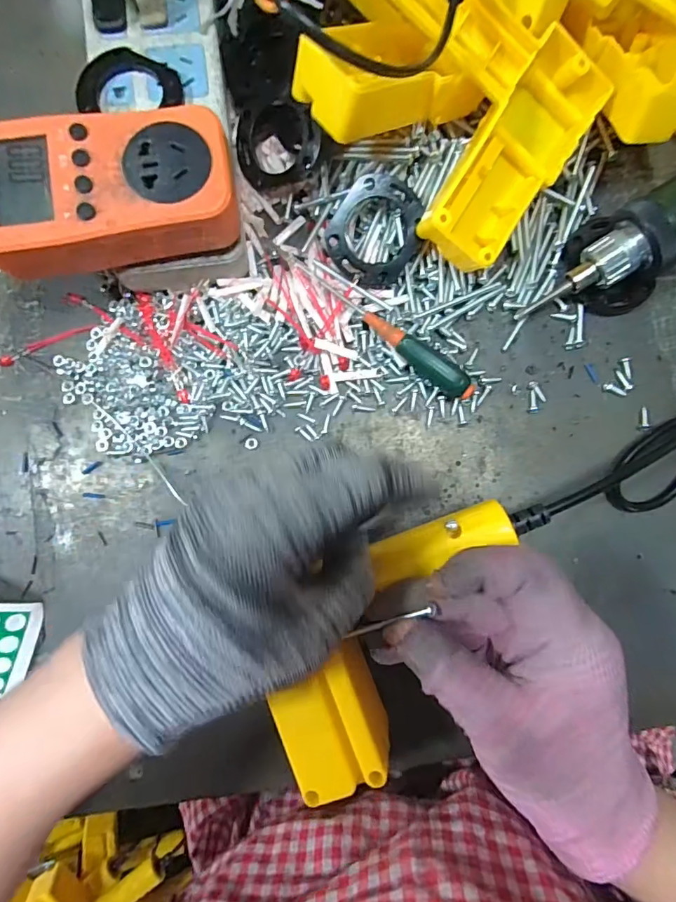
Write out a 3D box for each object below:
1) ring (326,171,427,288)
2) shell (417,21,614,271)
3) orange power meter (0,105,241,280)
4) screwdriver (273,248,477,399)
[{"bbox_3d":[0.022,-0.128,0.273,0.051,0.005,0.058,37,95,-11],"label":"ring"},{"bbox_3d":[0.095,-0.158,0.264,0.049,0.042,0.122,36,88,5],"label":"shell"},{"bbox_3d":[-0.116,-0.129,0.236,0.126,0.033,0.070,-9,86,1],"label":"orange power meter"},{"bbox_3d":[0.020,-0.076,0.279,0.143,0.019,0.015,37,88,5],"label":"screwdriver"}]

